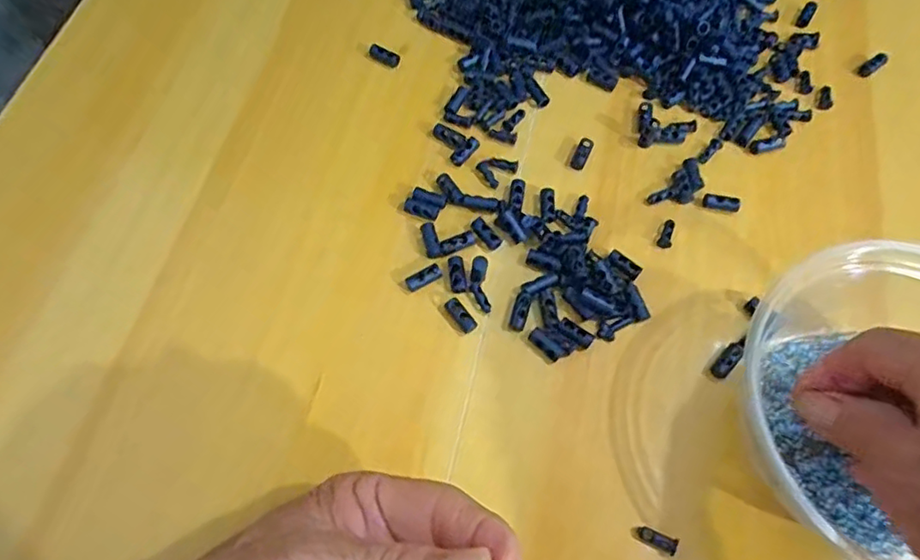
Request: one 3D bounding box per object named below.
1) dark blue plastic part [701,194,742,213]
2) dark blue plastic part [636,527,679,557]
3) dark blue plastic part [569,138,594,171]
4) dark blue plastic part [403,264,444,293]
[{"bbox_3d":[0.143,-0.042,0.320,0.020,0.007,0.009,8,67,2],"label":"dark blue plastic part"},{"bbox_3d":[0.085,0.111,0.250,0.018,0.004,0.007,24,69,9],"label":"dark blue plastic part"},{"bbox_3d":[0.069,-0.071,0.331,0.009,0.005,0.021,24,69,9],"label":"dark blue plastic part"},{"bbox_3d":[-0.018,-0.001,0.297,0.019,0.004,0.008,-27,70,-12],"label":"dark blue plastic part"}]

